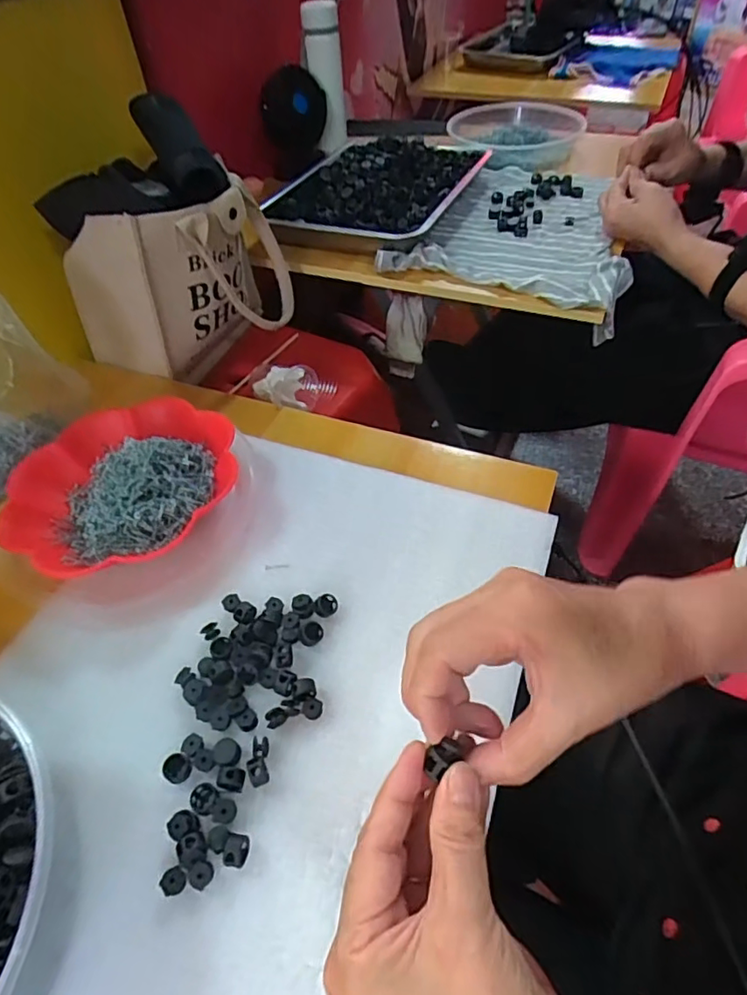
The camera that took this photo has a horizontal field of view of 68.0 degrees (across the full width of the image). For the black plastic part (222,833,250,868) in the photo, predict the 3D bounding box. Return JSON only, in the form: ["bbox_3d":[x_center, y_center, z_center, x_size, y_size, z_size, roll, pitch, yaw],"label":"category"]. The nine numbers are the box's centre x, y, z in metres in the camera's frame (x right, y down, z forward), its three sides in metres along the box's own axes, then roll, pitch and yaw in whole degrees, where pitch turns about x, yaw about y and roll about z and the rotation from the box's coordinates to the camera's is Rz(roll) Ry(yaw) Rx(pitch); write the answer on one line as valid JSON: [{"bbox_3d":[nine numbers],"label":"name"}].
[{"bbox_3d":[-0.086,0.223,0.350,0.014,0.012,0.018,4,49,6],"label":"black plastic part"}]

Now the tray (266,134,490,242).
[{"bbox_3d":[0.005,-0.480,0.833,0.267,0.054,0.334,20,53,19],"label":"tray"}]

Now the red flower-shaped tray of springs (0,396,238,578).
[{"bbox_3d":[-0.236,-0.016,0.522,0.187,0.048,0.204,26,55,23],"label":"red flower-shaped tray of springs"}]

